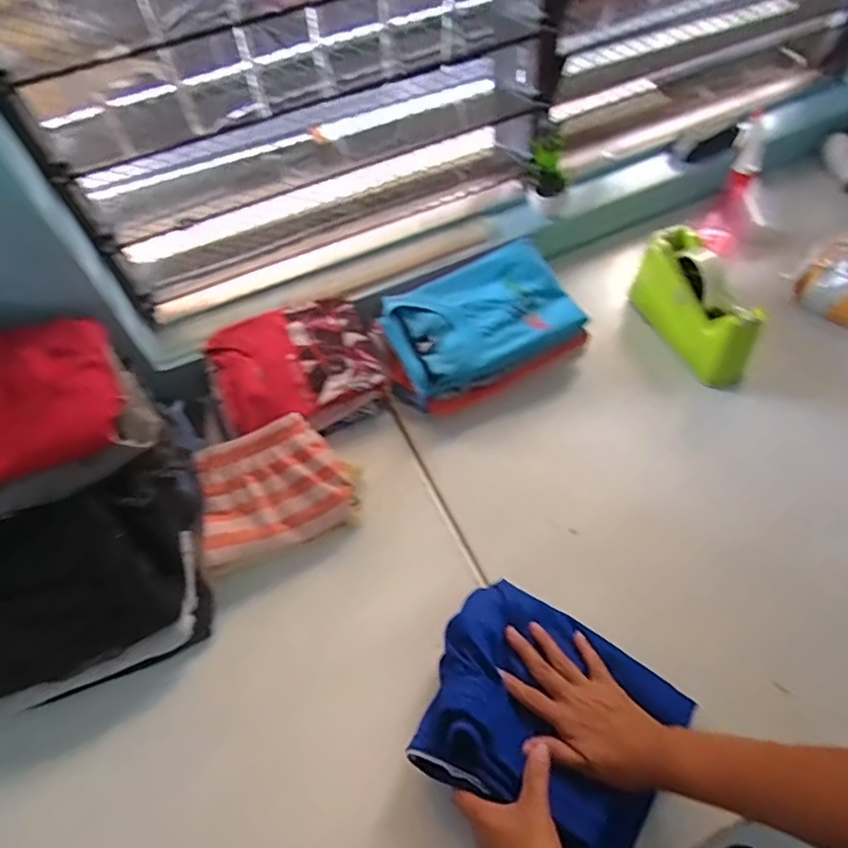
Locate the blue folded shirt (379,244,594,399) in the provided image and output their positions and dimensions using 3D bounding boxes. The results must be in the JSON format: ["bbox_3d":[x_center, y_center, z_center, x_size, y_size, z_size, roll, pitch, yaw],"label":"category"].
[{"bbox_3d":[0.070,-0.144,0.752,0.228,0.047,0.156,-25,59,-12],"label":"blue folded shirt"}]

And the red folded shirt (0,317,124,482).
[{"bbox_3d":[-0.427,-0.024,0.559,0.209,0.087,0.140,-26,60,-12],"label":"red folded shirt"}]

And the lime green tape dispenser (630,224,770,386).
[{"bbox_3d":[0.351,-0.150,0.753,0.057,0.123,0.195,-16,58,-6],"label":"lime green tape dispenser"}]

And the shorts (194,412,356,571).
[{"bbox_3d":[-0.177,0.072,0.647,0.166,0.062,0.129,-20,58,-9],"label":"shorts"}]

